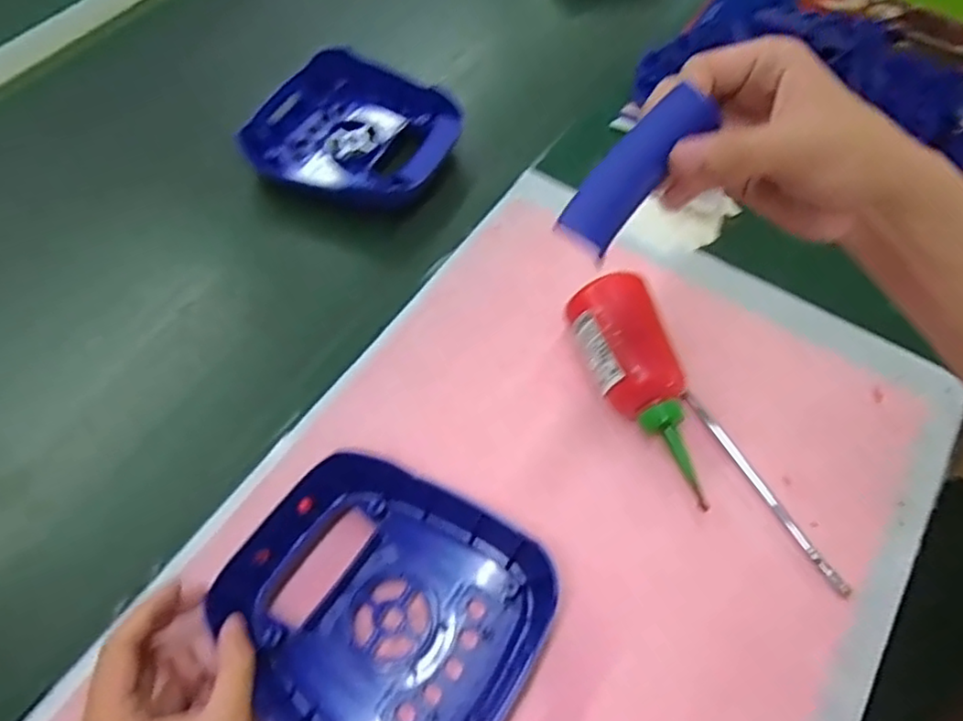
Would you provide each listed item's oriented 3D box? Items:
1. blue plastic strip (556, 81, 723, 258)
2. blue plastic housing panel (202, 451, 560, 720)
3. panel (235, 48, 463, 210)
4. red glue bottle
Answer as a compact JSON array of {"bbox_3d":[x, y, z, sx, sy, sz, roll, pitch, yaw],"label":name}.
[{"bbox_3d":[0.067,-0.084,0.280,0.025,0.005,0.078,40,94,-2],"label":"blue plastic strip"},{"bbox_3d":[-0.060,0.153,0.385,0.178,0.041,0.166,27,66,14],"label":"blue plastic housing panel"},{"bbox_3d":[-0.115,-0.207,0.611,0.192,0.056,0.162,24,64,11],"label":"panel"},{"bbox_3d":[0.113,0.018,0.457,0.062,0.058,0.164,-15,63,-10],"label":"red glue bottle"}]

